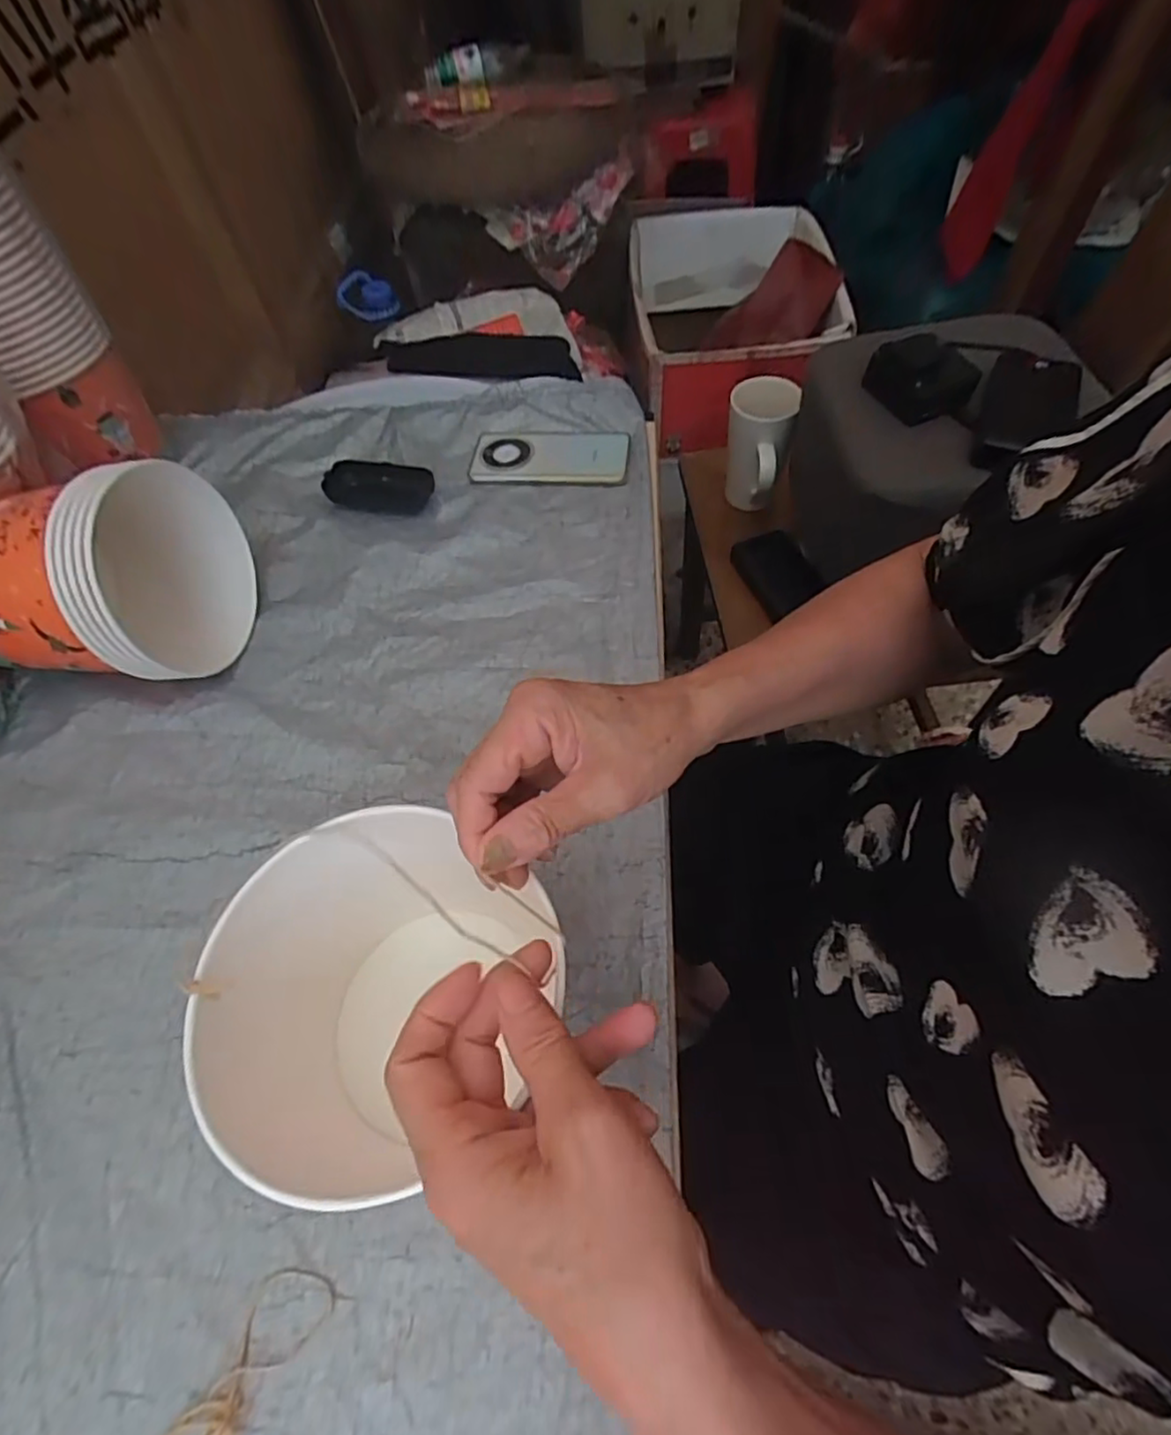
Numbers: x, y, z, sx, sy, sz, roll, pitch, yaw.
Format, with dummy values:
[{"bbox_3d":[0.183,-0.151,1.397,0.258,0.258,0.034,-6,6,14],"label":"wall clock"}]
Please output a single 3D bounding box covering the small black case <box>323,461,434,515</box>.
[{"bbox_3d":[-0.209,-0.234,0.653,0.105,0.021,0.049,13,60,11],"label":"small black case"}]

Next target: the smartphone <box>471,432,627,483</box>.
[{"bbox_3d":[-0.036,-0.273,0.675,0.159,0.012,0.080,1,58,4],"label":"smartphone"}]

